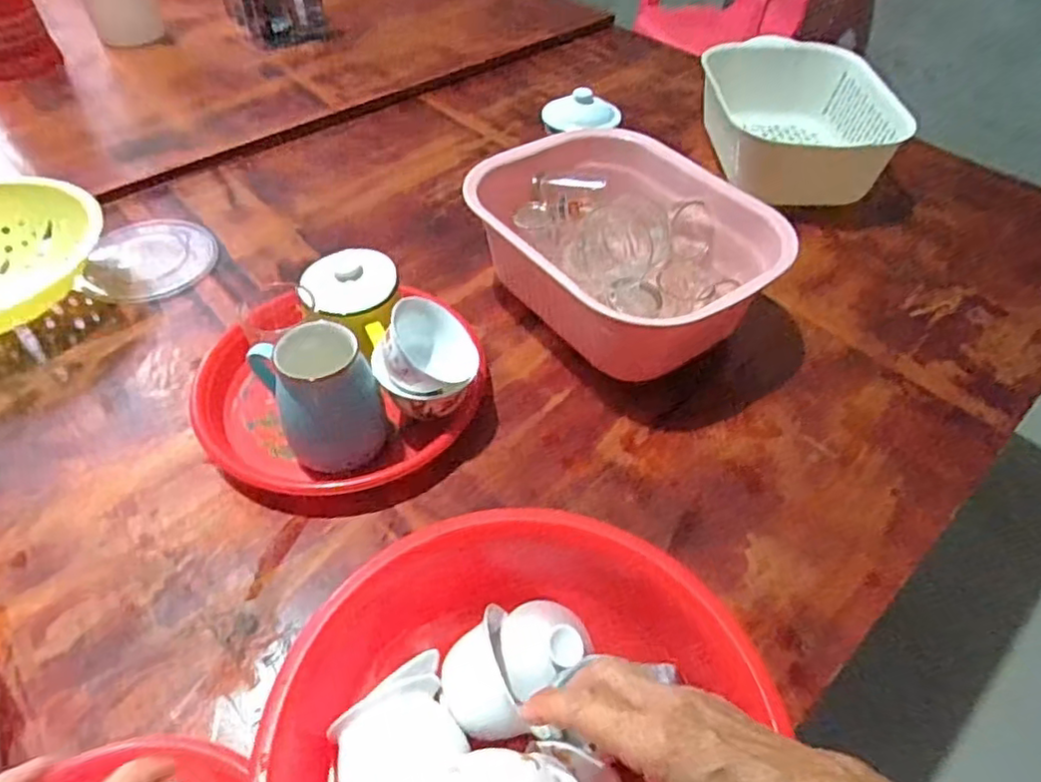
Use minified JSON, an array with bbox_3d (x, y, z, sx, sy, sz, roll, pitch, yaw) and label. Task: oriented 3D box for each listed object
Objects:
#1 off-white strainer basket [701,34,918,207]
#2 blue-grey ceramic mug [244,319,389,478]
[{"bbox_3d":[0.350,-0.347,0.872,0.215,0.111,0.269,5,49,2],"label":"off-white strainer basket"},{"bbox_3d":[-0.159,0.007,0.543,0.079,0.114,0.096,-25,54,-22],"label":"blue-grey ceramic mug"}]

